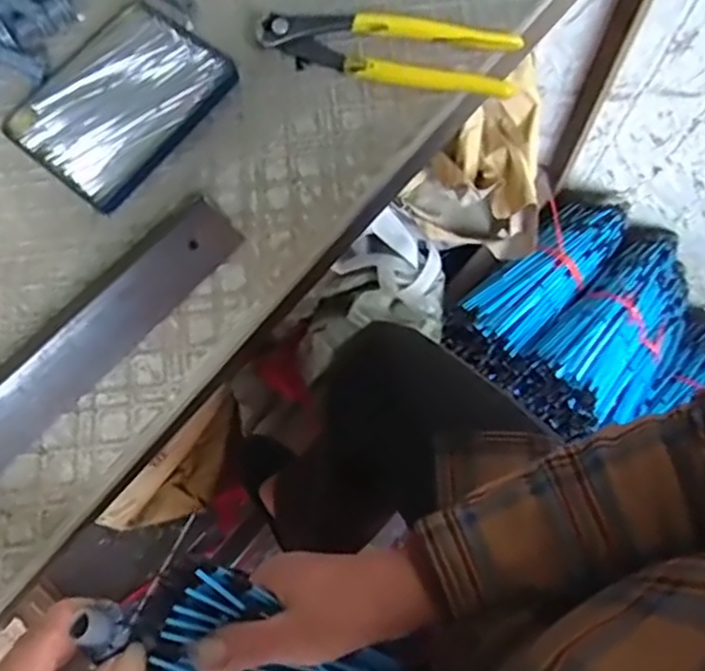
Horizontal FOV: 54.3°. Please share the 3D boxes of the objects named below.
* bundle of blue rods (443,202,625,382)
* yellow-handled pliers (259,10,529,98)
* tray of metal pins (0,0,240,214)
[{"bbox_3d":[0.289,-0.086,1.057,0.321,0.101,0.116,-43,76,-11],"label":"bundle of blue rods"},{"bbox_3d":[0.023,-0.185,0.441,0.164,0.018,0.046,11,73,5],"label":"yellow-handled pliers"},{"bbox_3d":[-0.151,-0.154,0.443,0.099,0.016,0.126,38,77,12],"label":"tray of metal pins"}]

